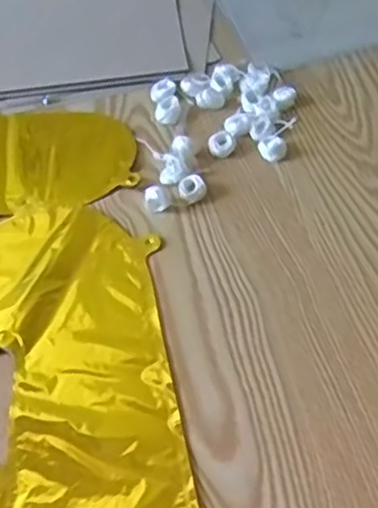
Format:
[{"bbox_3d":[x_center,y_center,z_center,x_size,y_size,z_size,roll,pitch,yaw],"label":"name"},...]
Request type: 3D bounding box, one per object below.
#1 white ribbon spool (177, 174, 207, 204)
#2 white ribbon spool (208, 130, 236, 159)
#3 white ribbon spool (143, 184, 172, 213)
[{"bbox_3d":[0.003,-0.048,0.508,0.021,0.013,0.021,-2,50,3],"label":"white ribbon spool"},{"bbox_3d":[0.025,-0.089,0.538,0.020,0.009,0.023,-28,54,-18],"label":"white ribbon spool"},{"bbox_3d":[-0.023,-0.040,0.502,0.019,0.018,0.018,-9,50,-3],"label":"white ribbon spool"}]

